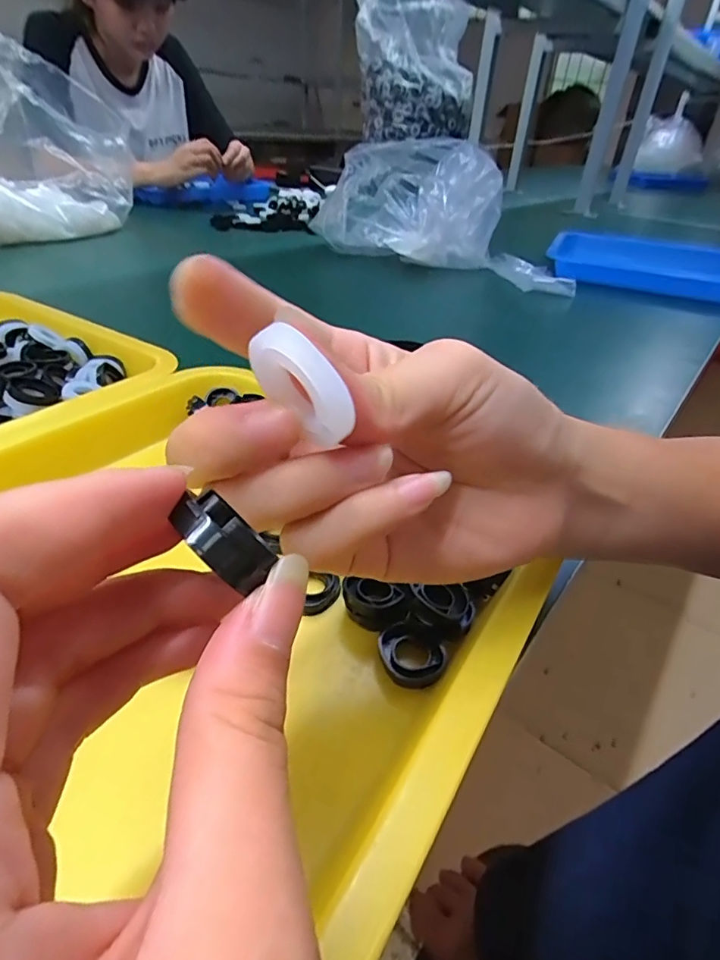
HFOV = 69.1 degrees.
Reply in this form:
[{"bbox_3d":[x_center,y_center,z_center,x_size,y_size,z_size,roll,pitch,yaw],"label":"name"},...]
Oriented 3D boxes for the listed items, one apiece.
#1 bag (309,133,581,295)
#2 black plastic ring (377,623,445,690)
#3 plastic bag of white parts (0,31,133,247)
[{"bbox_3d":[0.122,-0.366,0.705,0.354,0.128,0.176,30,42,32],"label":"bag"},{"bbox_3d":[0.020,0.068,0.201,0.026,0.012,0.022,16,36,16],"label":"black plastic ring"},{"bbox_3d":[-0.508,-0.454,0.710,0.212,0.199,0.321,14,36,13],"label":"plastic bag of white parts"}]

